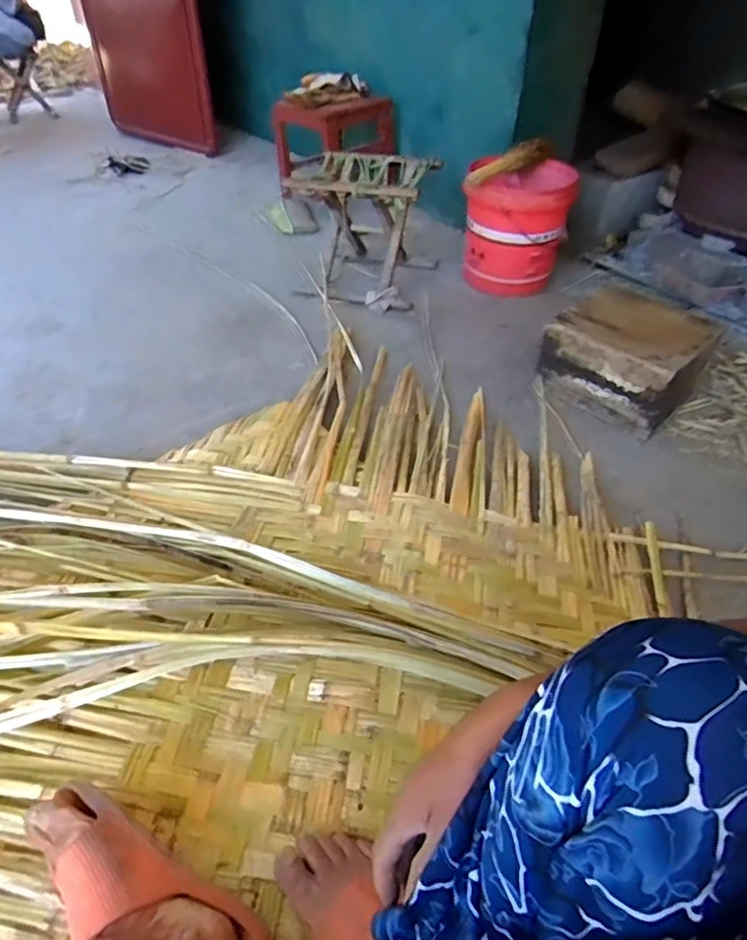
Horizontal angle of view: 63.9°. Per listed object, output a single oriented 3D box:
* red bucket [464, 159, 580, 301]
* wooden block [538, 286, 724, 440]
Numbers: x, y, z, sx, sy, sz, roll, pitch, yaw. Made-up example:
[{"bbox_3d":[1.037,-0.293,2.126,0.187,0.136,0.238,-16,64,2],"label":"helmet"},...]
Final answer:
[{"bbox_3d":[0.359,-0.607,1.507,0.250,0.250,0.278,13,44,12],"label":"red bucket"},{"bbox_3d":[0.499,-0.218,1.156,0.218,0.143,0.272,-27,50,-26],"label":"wooden block"}]

